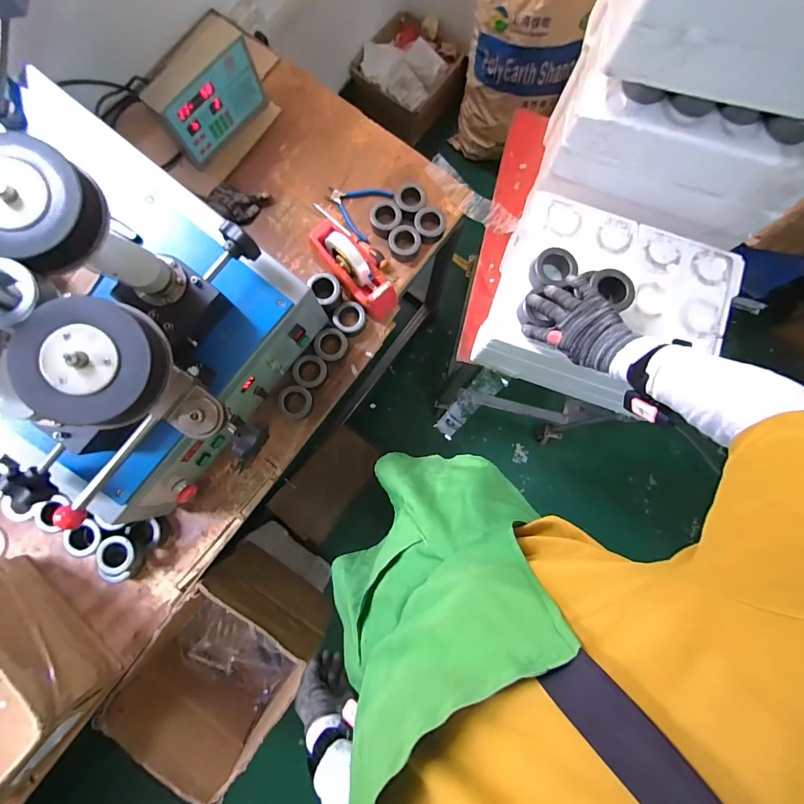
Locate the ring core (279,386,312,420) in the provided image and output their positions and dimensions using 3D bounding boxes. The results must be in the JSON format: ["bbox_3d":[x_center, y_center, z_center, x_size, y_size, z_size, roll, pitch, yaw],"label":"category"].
[{"bbox_3d":[-0.221,0.001,0.799,0.067,0.035,0.068,0,83,-2],"label":"ring core"}]

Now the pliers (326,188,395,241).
[{"bbox_3d":[-0.110,-0.446,0.881,0.135,0.022,0.136,27,83,1],"label":"pliers"}]

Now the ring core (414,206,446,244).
[{"bbox_3d":[0.062,-0.391,0.857,0.070,0.043,0.068,0,83,-2],"label":"ring core"}]

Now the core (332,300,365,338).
[{"bbox_3d":[-0.111,-0.177,0.825,0.067,0.033,0.069,0,83,-2],"label":"core"}]

